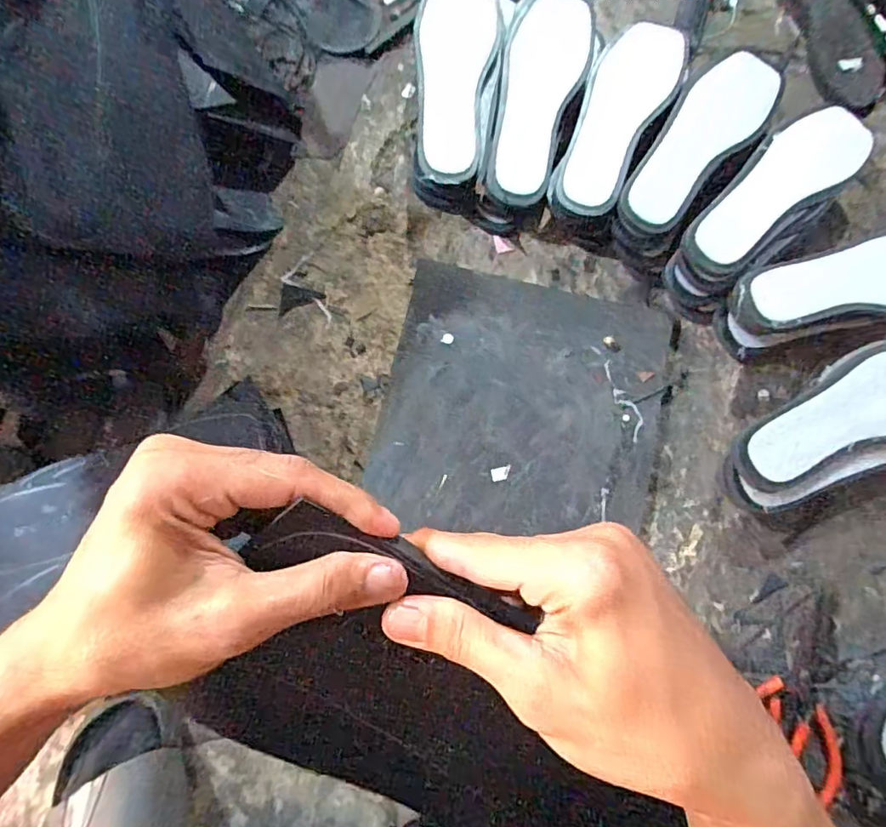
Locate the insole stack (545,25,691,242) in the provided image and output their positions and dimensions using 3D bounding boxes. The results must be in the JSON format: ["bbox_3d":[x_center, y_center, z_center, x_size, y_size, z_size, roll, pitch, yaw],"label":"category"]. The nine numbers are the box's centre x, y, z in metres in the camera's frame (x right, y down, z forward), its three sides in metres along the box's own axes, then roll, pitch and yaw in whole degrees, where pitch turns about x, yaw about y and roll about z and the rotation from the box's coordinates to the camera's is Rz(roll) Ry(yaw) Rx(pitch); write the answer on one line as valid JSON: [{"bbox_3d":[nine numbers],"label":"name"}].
[{"bbox_3d":[0.193,-0.320,0.621,0.092,0.067,0.265,24,80,3],"label":"insole stack"}]

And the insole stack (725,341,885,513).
[{"bbox_3d":[0.403,0.016,0.552,0.259,0.064,0.109,-28,80,-8],"label":"insole stack"}]

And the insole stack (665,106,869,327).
[{"bbox_3d":[0.358,-0.224,0.606,0.102,0.080,0.269,43,82,6],"label":"insole stack"}]

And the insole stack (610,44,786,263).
[{"bbox_3d":[0.275,-0.277,0.614,0.096,0.073,0.227,33,81,4],"label":"insole stack"}]

